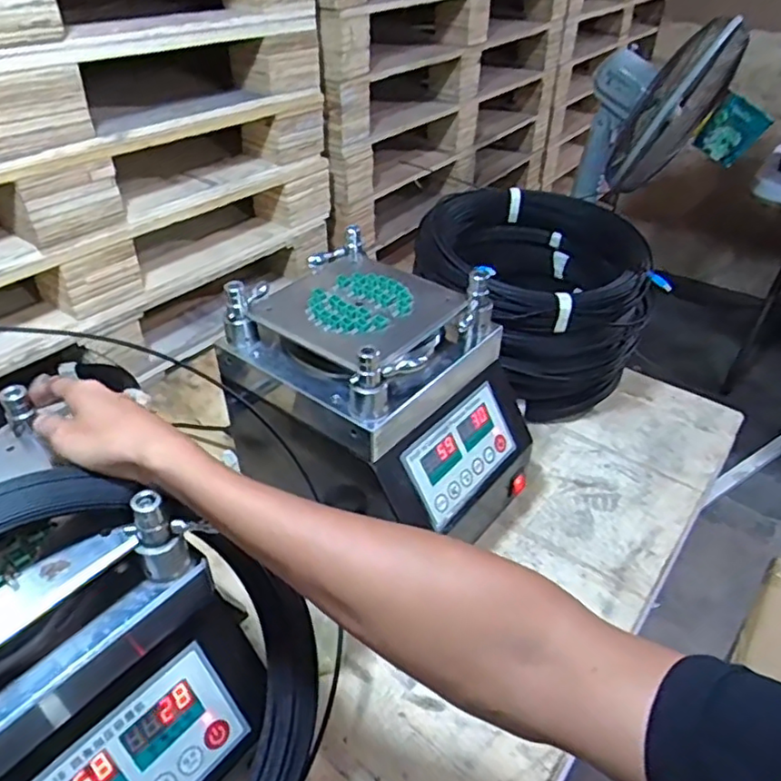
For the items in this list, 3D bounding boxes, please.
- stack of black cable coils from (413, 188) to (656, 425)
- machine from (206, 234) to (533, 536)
[{"bbox_3d":[0.201,-0.121,0.929,0.295,0.251,0.287,14,41,15],"label":"stack of black cable coils"},{"bbox_3d":[-0.007,0.025,0.716,0.278,0.276,0.214,27,46,28],"label":"machine"}]

